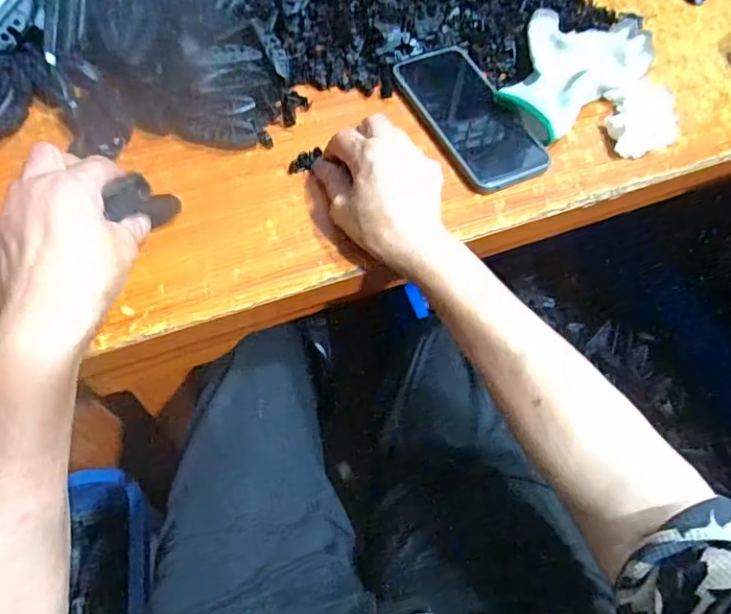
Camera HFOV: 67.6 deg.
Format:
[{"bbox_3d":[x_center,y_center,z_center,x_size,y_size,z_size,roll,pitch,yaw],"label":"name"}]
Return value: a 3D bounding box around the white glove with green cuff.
[{"bbox_3d":[0.214,-0.225,0.520,0.151,0.026,0.196,12,62,3],"label":"white glove with green cuff"}]

